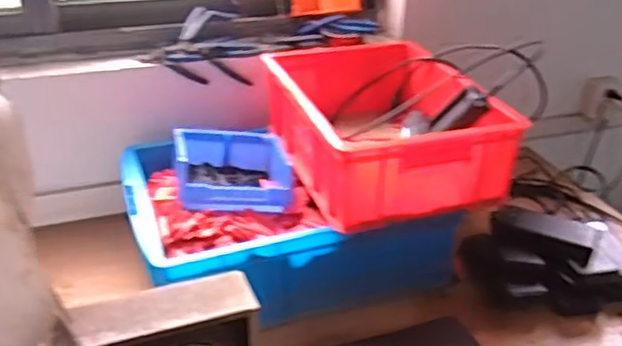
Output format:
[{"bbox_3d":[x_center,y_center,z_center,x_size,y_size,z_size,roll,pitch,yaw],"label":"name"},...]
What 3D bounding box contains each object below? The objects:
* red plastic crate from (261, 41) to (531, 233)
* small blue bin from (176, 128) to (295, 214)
[{"bbox_3d":[0.110,-0.088,1.101,0.294,0.139,0.400,-8,30,-17],"label":"red plastic crate"},{"bbox_3d":[-0.124,-0.004,1.082,0.179,0.089,0.183,-4,29,-10],"label":"small blue bin"}]

